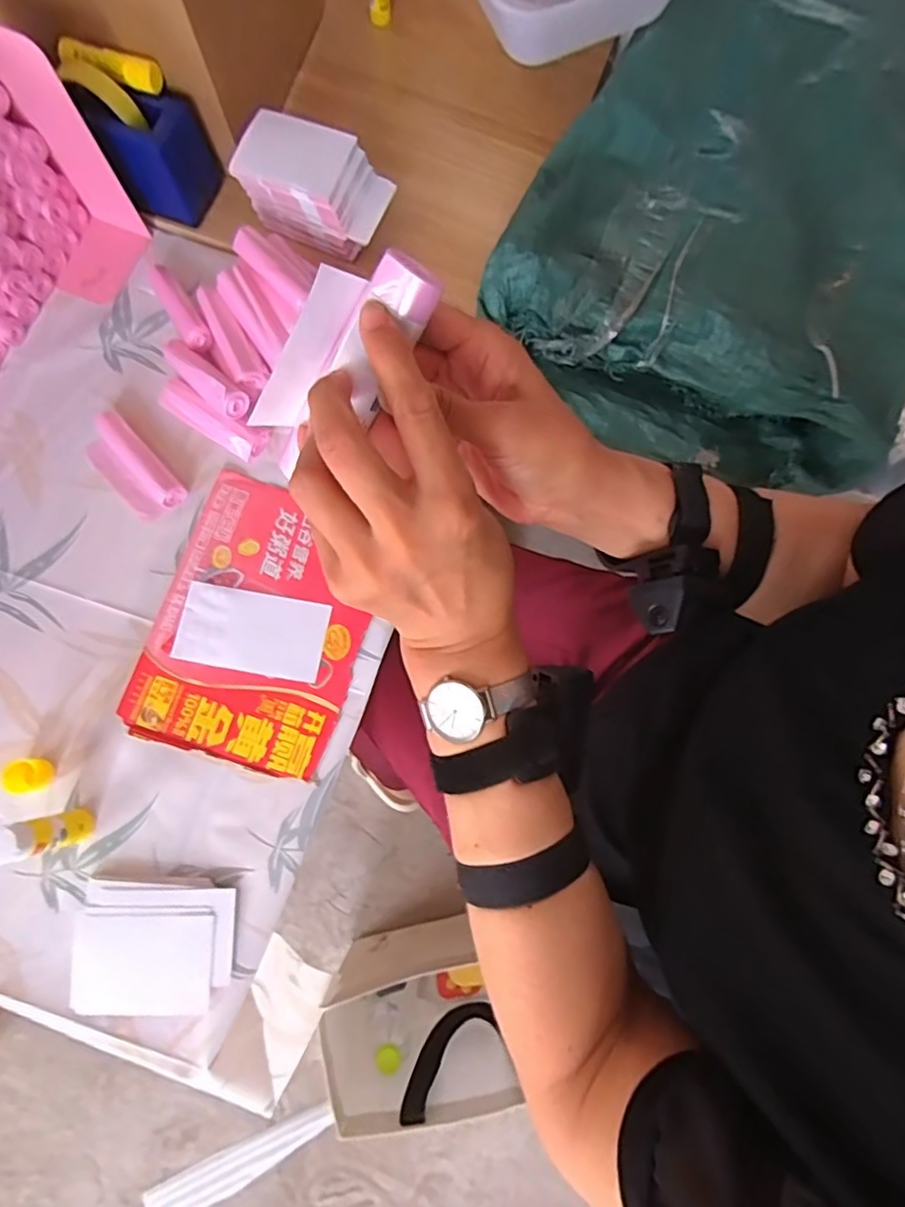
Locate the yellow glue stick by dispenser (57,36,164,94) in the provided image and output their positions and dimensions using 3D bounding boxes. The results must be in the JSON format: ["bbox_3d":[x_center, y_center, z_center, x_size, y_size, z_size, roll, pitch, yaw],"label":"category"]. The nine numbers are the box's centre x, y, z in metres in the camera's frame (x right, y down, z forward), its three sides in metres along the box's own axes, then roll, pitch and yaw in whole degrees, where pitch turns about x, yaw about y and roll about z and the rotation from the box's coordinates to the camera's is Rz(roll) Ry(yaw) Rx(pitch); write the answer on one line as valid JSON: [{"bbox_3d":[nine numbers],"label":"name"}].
[{"bbox_3d":[-0.343,-0.537,0.603,0.097,0.025,0.029,15,78,2],"label":"yellow glue stick by dispenser"}]

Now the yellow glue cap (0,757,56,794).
[{"bbox_3d":[-0.396,0.160,0.562,0.032,0.030,0.031,0,78,-1],"label":"yellow glue cap"}]

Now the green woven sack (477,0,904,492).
[{"bbox_3d":[0.383,-0.504,0.725,0.456,0.145,0.770,28,79,5],"label":"green woven sack"}]

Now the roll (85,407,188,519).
[{"bbox_3d":[-0.330,-0.140,0.618,0.054,0.030,0.115,-43,82,-9],"label":"roll"}]

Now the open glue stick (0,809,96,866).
[{"bbox_3d":[-0.343,0.195,0.509,0.025,0.115,0.033,-8,78,-3],"label":"open glue stick"}]

